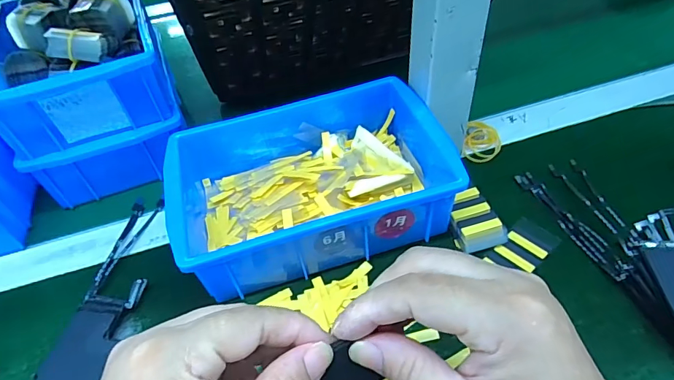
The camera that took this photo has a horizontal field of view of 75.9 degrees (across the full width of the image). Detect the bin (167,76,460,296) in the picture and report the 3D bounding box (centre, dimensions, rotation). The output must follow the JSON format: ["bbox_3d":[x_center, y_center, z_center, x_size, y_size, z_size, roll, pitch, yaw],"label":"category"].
[{"bbox_3d":[-0.022,-0.008,0.339,0.195,0.067,0.137,-15,48,-8],"label":"bin"}]

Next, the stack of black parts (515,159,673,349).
[{"bbox_3d":[0.214,0.032,0.304,0.075,0.031,0.174,-14,48,-8],"label":"stack of black parts"}]

